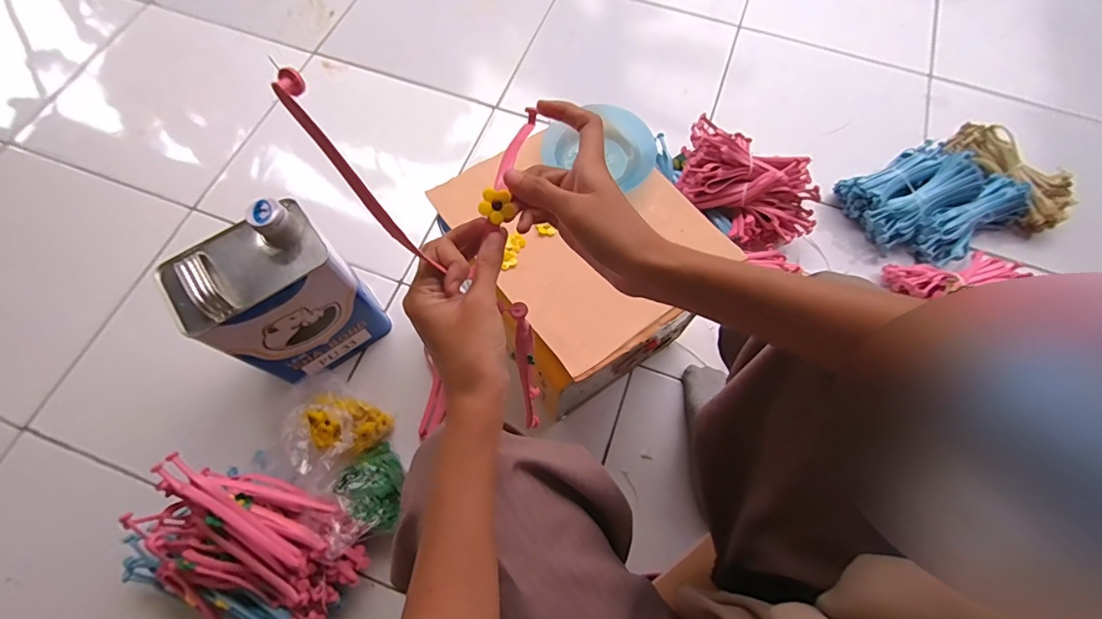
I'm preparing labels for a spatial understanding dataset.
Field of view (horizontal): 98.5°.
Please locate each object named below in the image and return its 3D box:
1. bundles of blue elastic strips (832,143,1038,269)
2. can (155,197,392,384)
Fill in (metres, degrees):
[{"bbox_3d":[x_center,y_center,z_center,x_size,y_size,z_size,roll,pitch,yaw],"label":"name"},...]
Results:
[{"bbox_3d":[0.646,-0.183,0.808,0.248,0.084,0.192,-24,70,-11],"label":"bundles of blue elastic strips"},{"bbox_3d":[-0.344,-0.017,0.606,0.162,0.230,0.123,-35,73,-14],"label":"can"}]

